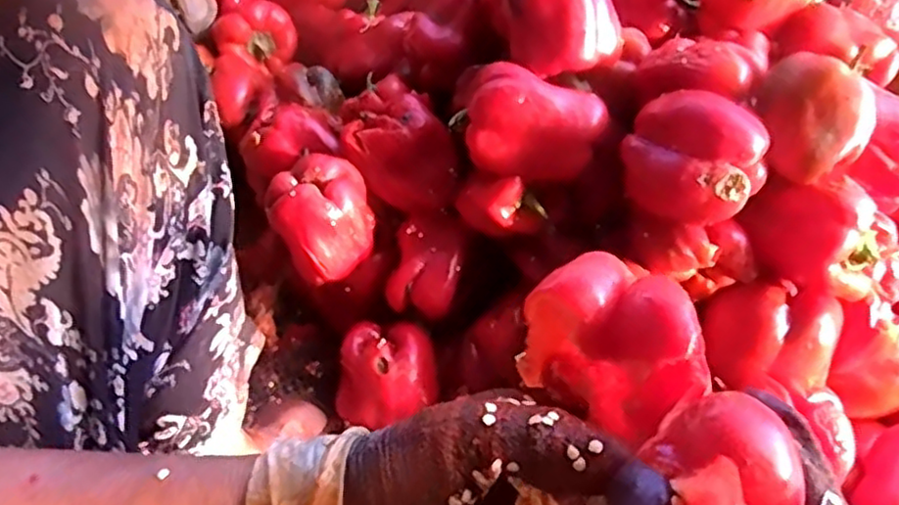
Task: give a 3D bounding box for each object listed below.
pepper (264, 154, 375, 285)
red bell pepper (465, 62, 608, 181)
[{"bbox_3d":[-0.117,-0.036,0.623,0.089,0.067,0.097,-33,67,-19],"label":"pepper"},{"bbox_3d":[0.067,-0.103,0.552,0.110,0.069,0.066,16,61,7],"label":"red bell pepper"}]

